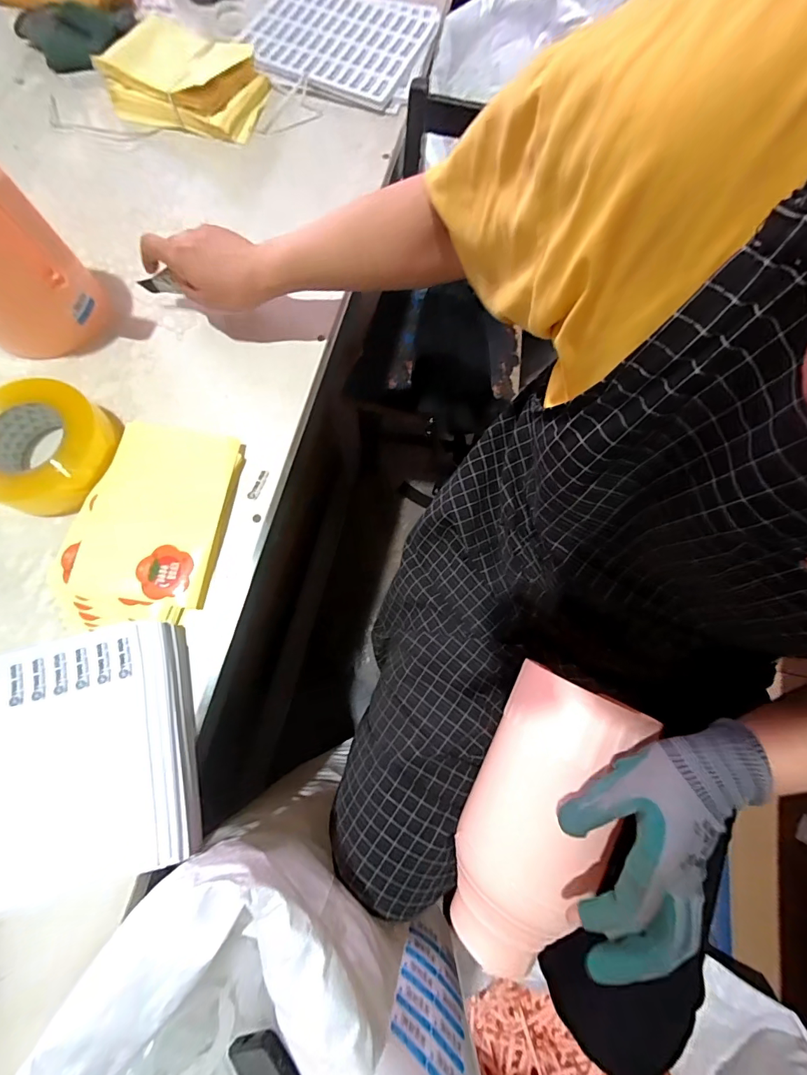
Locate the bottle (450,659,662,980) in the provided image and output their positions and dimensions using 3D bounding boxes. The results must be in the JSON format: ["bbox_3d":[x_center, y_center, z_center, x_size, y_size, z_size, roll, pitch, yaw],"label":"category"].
[{"bbox_3d":[0.122,0.254,0.397,0.105,0.087,0.251,20,89,4],"label":"bottle"}]

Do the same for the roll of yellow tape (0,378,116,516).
[{"bbox_3d":[-0.381,-0.099,0.449,0.127,0.063,0.132,0,75,-1],"label":"roll of yellow tape"}]

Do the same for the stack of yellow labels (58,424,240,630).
[{"bbox_3d":[-0.265,-0.015,0.452,0.146,0.028,0.217,8,75,1],"label":"stack of yellow labels"}]

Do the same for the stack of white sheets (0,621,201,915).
[{"bbox_3d":[-0.342,0.205,0.380,0.301,0.039,0.208,-11,75,-5],"label":"stack of white sheets"}]

